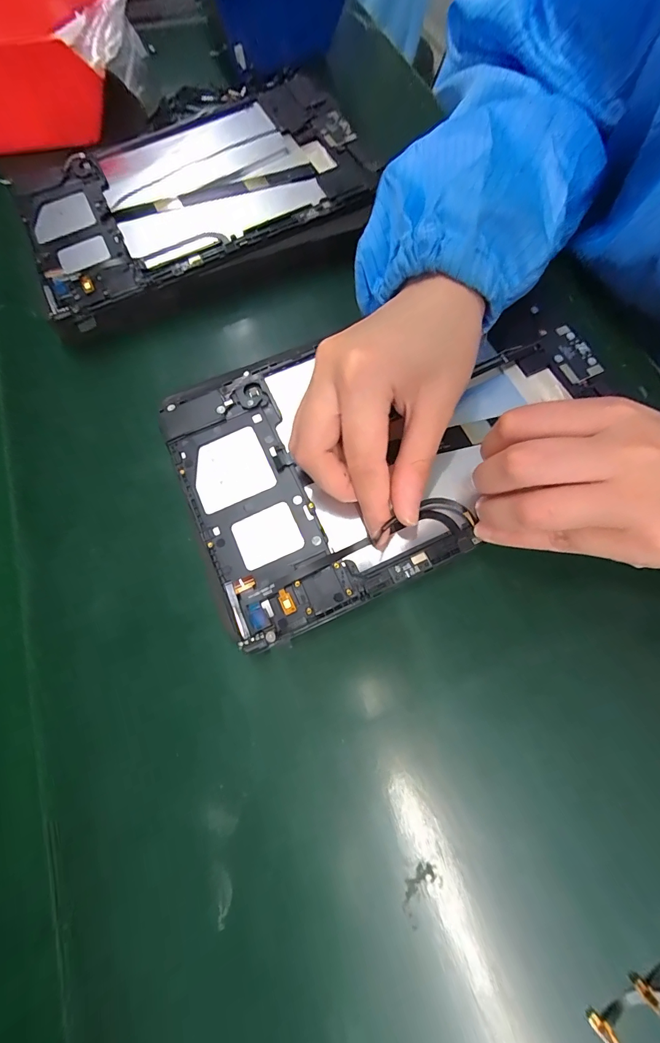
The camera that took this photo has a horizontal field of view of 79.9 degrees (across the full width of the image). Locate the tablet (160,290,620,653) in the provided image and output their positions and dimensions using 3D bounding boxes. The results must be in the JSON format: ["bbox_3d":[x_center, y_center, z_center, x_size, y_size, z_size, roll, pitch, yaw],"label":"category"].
[{"bbox_3d":[0.039,-0.053,0.224,0.244,0.007,0.157,-24,72,-6],"label":"tablet"}]

